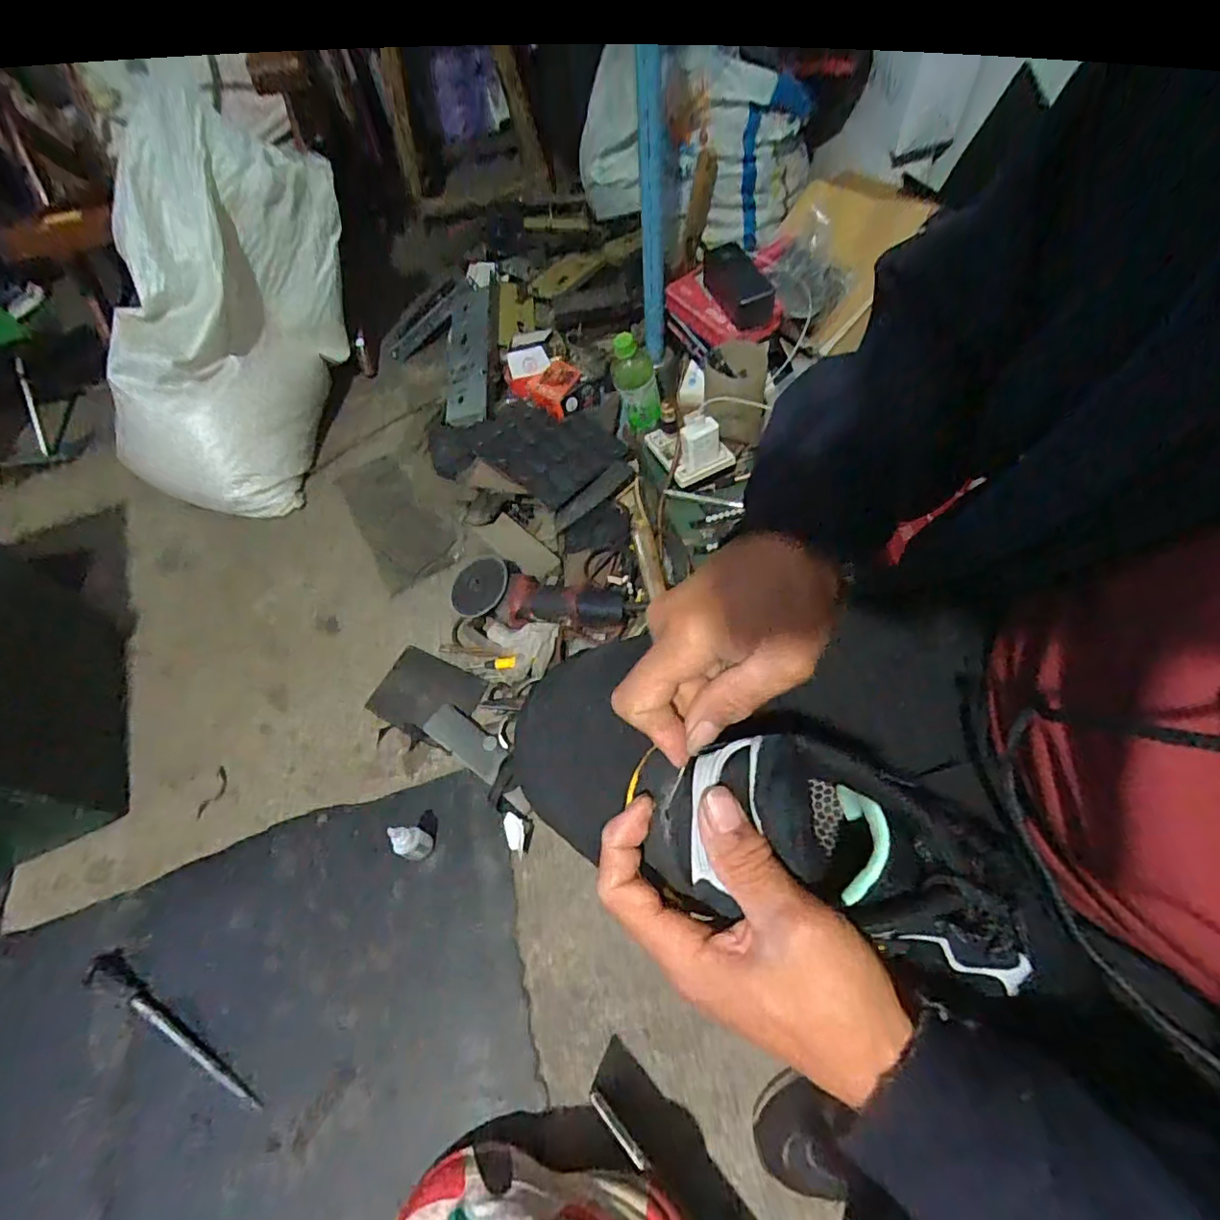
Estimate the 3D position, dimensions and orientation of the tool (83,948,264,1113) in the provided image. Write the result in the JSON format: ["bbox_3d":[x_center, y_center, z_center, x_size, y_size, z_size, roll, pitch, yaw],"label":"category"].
[{"bbox_3d":[-0.481,0.460,0.635,0.265,0.023,0.033,26,64,19],"label":"tool"}]

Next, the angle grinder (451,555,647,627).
[{"bbox_3d":[-0.095,-0.021,0.846,0.269,0.073,0.091,6,59,8],"label":"angle grinder"}]

